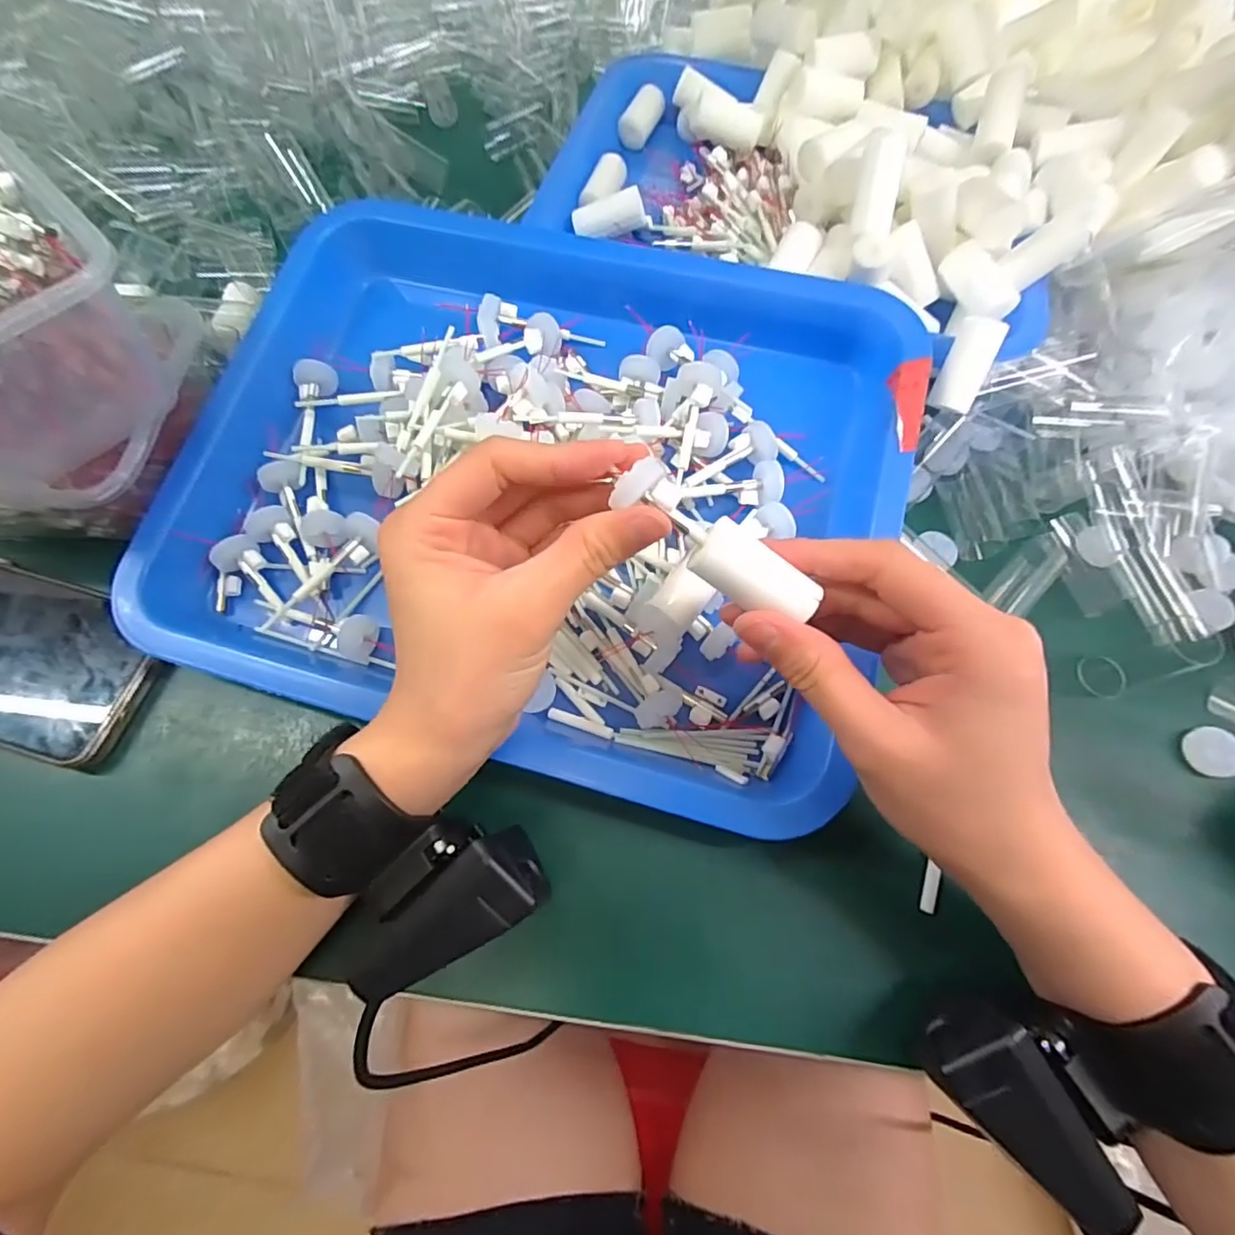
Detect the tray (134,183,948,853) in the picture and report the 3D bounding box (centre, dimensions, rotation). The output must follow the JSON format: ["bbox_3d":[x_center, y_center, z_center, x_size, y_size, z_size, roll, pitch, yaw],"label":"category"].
[{"bbox_3d":[-0.038,-0.076,0.285,0.331,0.047,0.282,14,69,6],"label":"tray"}]

